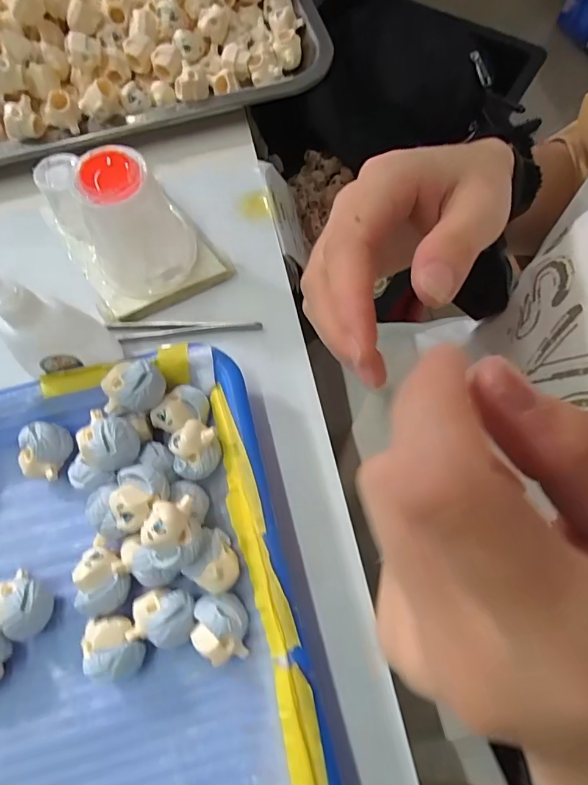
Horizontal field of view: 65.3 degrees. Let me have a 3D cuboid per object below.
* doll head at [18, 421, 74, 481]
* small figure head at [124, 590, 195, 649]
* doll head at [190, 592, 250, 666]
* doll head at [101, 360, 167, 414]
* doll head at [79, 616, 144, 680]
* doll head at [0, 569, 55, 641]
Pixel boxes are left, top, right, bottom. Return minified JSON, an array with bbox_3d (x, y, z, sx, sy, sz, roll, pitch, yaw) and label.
[{"bbox_3d":[-0.125,0.030,0.232,0.023,0.020,0.027,20,72,7],"label":"doll head"},{"bbox_3d":[-0.058,0.099,0.203,0.027,0.022,0.021,8,71,3],"label":"small figure head"},{"bbox_3d":[-0.032,0.102,0.200,0.023,0.023,0.026,3,71,1],"label":"doll head"},{"bbox_3d":[-0.075,-0.001,0.219,0.030,0.023,0.019,-10,71,-3],"label":"doll head"},{"bbox_3d":[-0.078,0.109,0.199,0.026,0.024,0.022,1,71,1],"label":"doll head"},{"bbox_3d":[-0.122,0.095,0.206,0.027,0.021,0.023,12,71,5],"label":"doll head"}]

